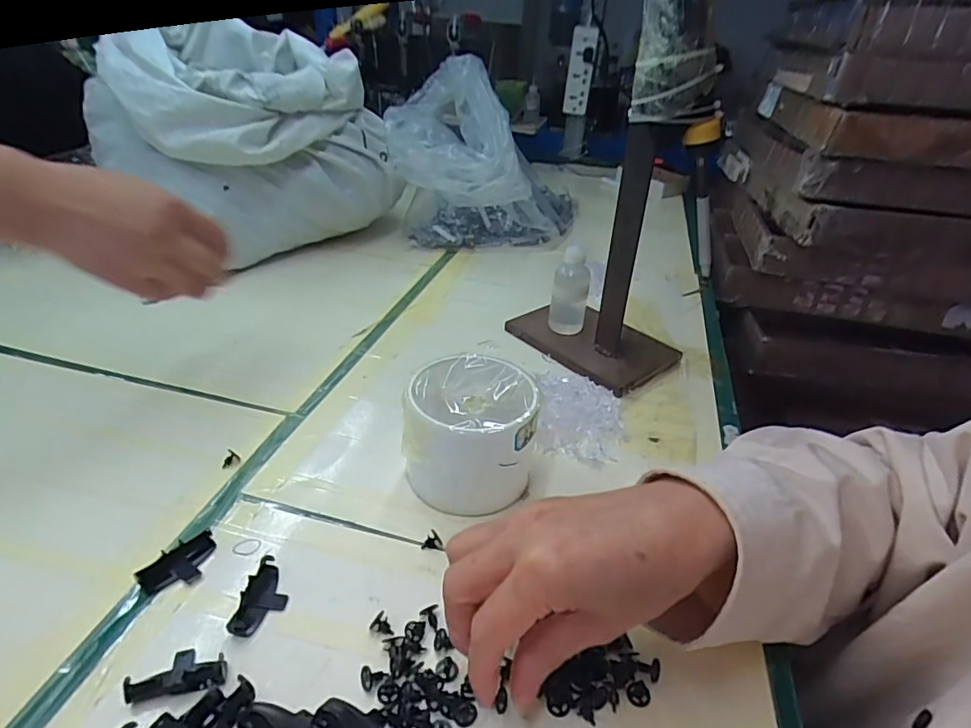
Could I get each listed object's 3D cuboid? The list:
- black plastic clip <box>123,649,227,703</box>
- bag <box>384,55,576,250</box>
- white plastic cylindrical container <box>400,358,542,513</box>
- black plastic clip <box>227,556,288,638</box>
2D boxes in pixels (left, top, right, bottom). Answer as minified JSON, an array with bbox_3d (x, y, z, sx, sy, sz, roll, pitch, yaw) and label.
[{"bbox_3d":[-0.146,0.144,0.256,0.041,0.008,0.022,-4,34,-13],"label":"black plastic clip"},{"bbox_3d":[0.006,-0.286,0.755,0.270,0.189,0.268,4,33,-1],"label":"bag"},{"bbox_3d":[-0.011,0.048,0.364,0.085,0.072,0.088,2,33,-3],"label":"white plastic cylindrical container"},{"bbox_3d":[-0.119,0.125,0.291,0.021,0.011,0.045,6,33,3],"label":"black plastic clip"}]

